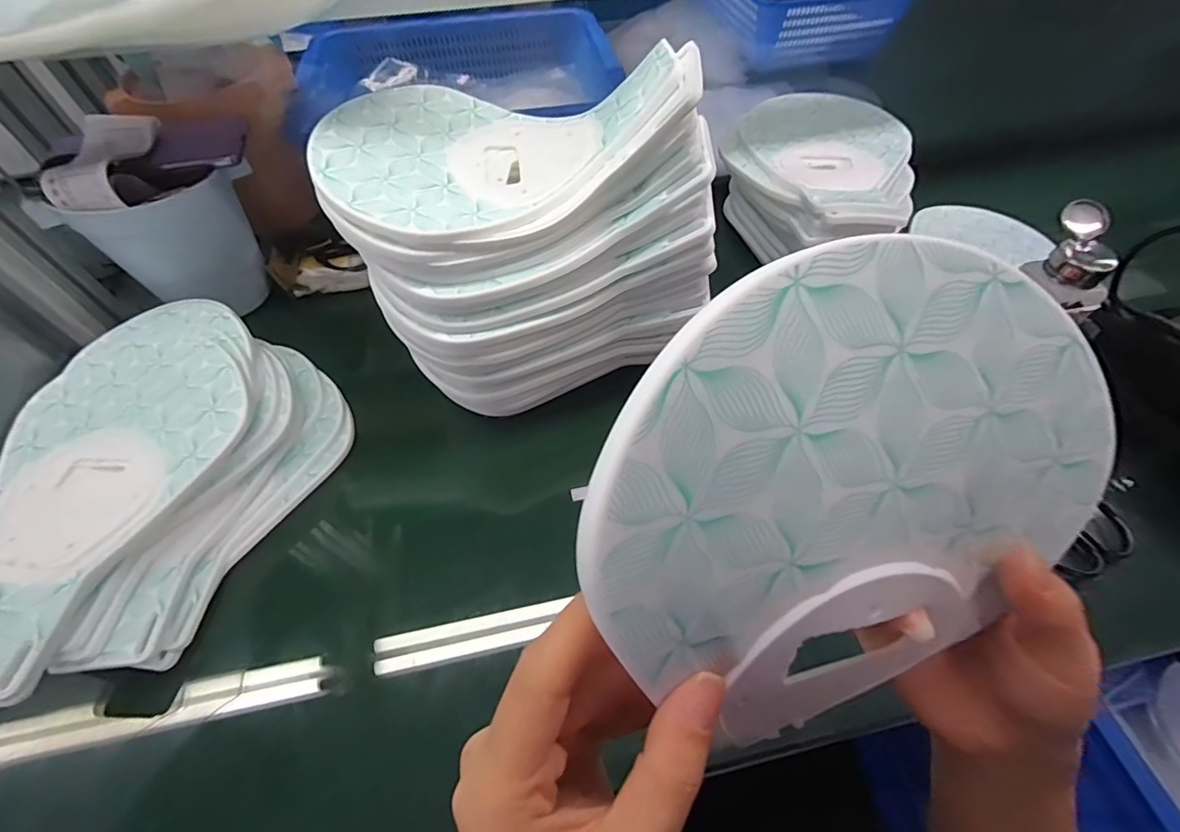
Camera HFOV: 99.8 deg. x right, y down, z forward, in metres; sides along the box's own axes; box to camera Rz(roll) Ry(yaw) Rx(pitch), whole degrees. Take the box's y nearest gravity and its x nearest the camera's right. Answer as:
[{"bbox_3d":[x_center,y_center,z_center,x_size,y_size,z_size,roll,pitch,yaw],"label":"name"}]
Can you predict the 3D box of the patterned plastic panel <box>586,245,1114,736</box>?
[{"bbox_3d":[0.079,0.023,0.140,0.165,0.133,0.008,-11,14,-14],"label":"patterned plastic panel"}]

